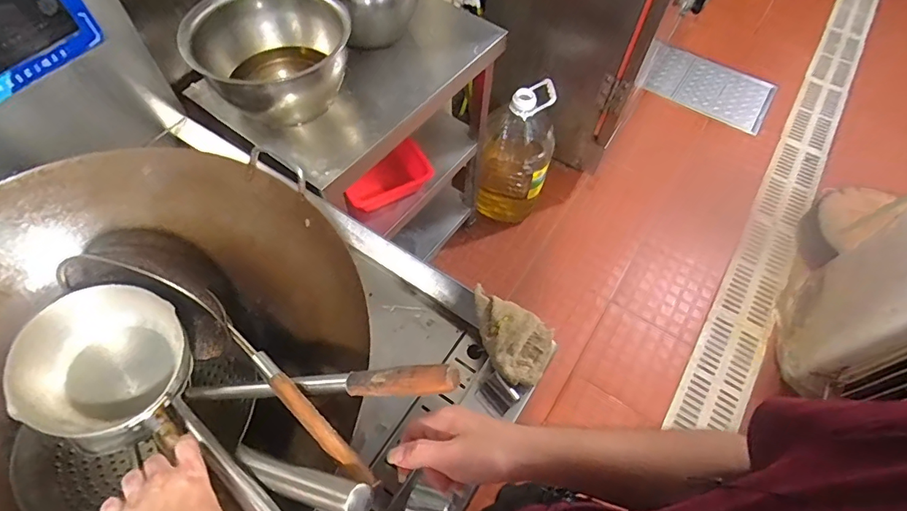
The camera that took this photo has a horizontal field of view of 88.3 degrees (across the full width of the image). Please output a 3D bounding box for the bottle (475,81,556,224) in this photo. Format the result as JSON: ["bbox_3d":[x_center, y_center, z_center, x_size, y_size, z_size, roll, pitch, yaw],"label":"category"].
[{"bbox_3d":[0.216,-0.377,1.620,0.245,0.475,0.277,6,58,2],"label":"bottle"}]

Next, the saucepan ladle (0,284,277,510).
[{"bbox_3d":[-0.264,0.198,0.492,0.521,0.131,0.175,21,59,27],"label":"saucepan ladle"}]

